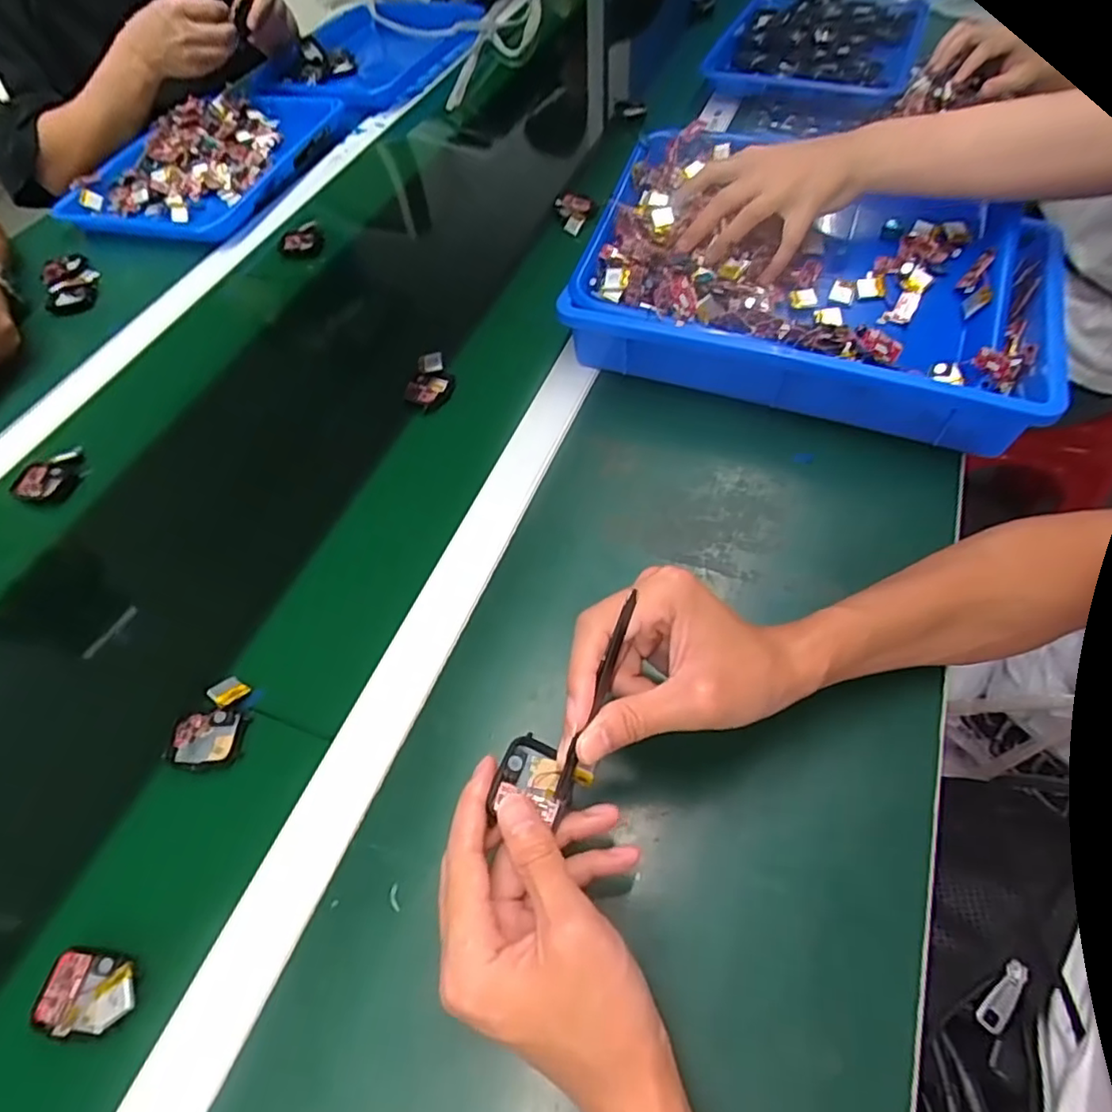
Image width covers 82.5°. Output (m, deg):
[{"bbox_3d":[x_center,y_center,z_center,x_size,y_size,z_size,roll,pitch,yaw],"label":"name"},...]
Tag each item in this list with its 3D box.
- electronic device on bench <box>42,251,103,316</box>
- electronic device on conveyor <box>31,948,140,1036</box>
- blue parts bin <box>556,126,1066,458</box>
[{"bbox_3d":[-0.537,-0.301,0.701,0.055,0.016,0.101,-26,58,-12],"label":"electronic device on bench"},{"bbox_3d":[-0.239,0.223,0.324,0.055,0.011,0.036,4,57,7],"label":"electronic device on conveyor"},{"bbox_3d":[0.222,-0.242,0.551,0.382,0.090,0.270,16,59,15],"label":"blue parts bin"}]

